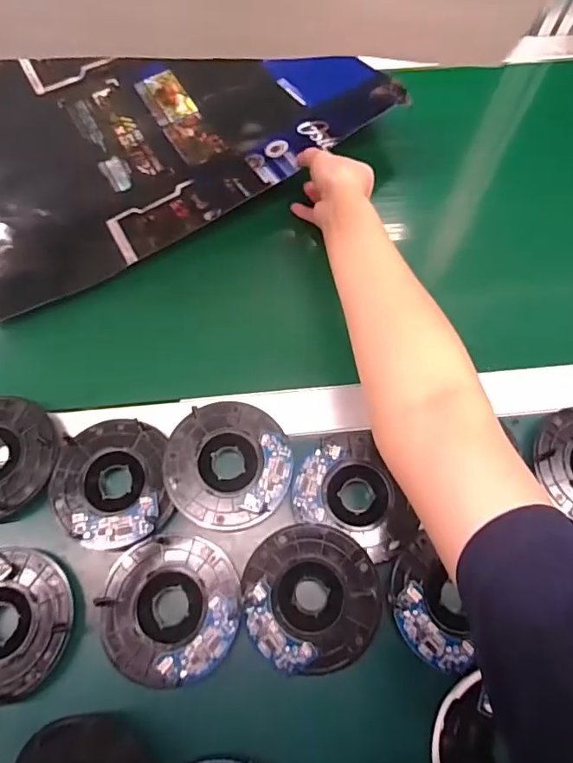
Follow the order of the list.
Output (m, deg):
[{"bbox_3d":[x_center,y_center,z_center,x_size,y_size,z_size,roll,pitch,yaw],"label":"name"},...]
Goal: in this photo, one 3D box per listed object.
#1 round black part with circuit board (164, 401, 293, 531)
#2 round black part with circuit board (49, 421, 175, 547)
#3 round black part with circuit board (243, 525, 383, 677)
[{"bbox_3d":[-0.047,0.065,0.406,0.099,0.011,0.100,1,69,-2],"label":"round black part with circuit board"},{"bbox_3d":[-0.141,0.079,0.396,0.090,0.014,0.100,-11,70,-6],"label":"round black part with circuit board"},{"bbox_3d":[0.018,0.159,0.372,0.097,0.012,0.100,-13,70,-6],"label":"round black part with circuit board"}]

